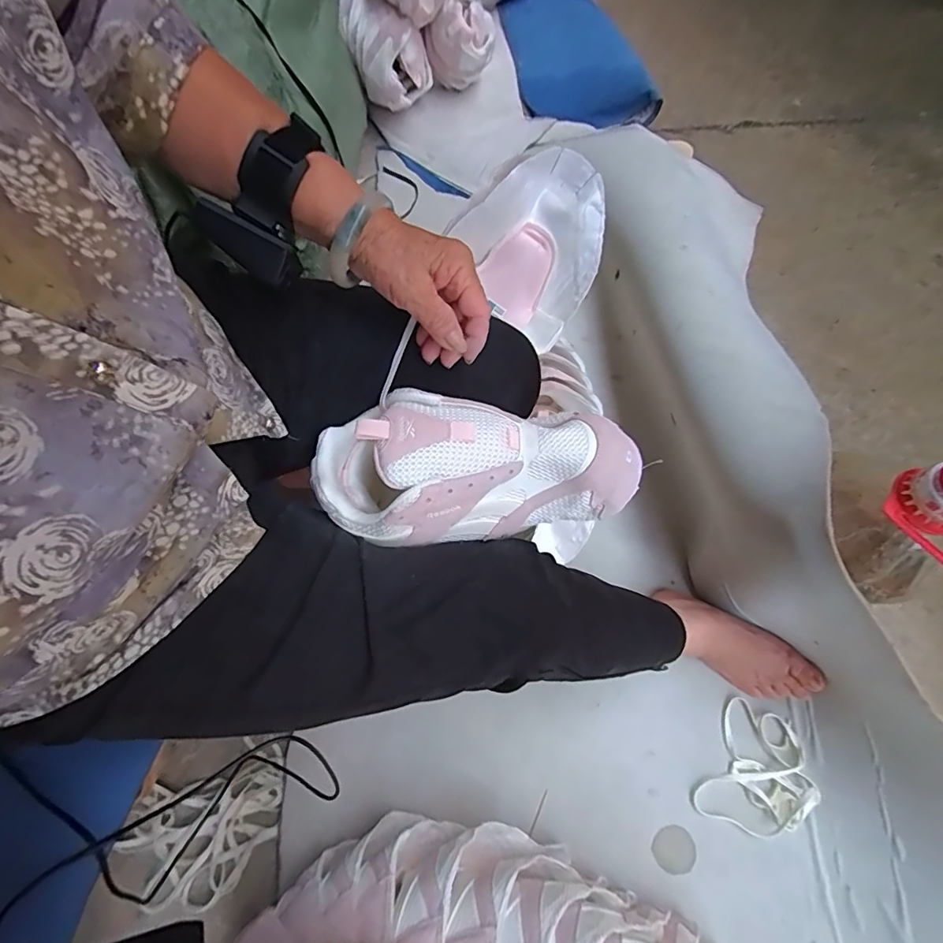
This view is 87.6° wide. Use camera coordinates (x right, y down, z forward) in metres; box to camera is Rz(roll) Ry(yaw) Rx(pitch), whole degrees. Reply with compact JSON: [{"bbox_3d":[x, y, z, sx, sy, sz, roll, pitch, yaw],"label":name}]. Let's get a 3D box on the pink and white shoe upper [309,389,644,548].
[{"bbox_3d":[0.006,-0.004,0.383,0.245,0.077,0.106,-1,68,-5],"label":"pink and white shoe upper"}]

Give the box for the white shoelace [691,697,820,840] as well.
[{"bbox_3d":[0.351,0.368,0.594,0.120,0.015,0.145,30,70,9],"label":"white shoelace"}]

